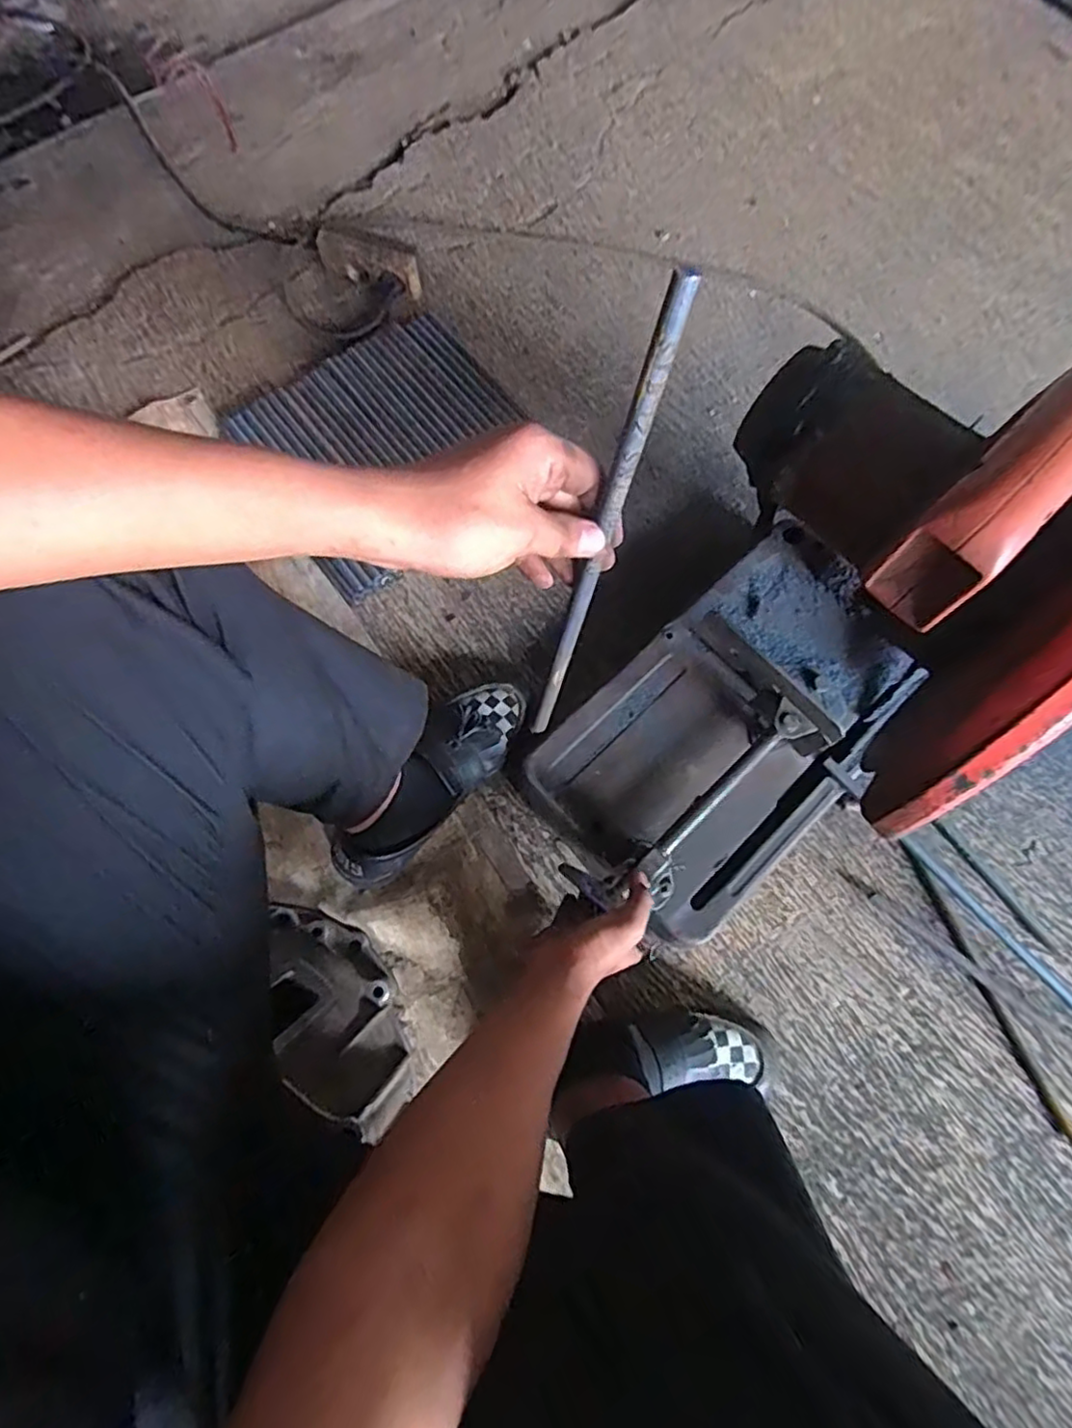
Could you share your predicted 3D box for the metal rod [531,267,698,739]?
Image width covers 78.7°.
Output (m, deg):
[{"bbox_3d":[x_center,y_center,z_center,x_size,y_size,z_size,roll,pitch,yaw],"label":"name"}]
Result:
[{"bbox_3d":[0.029,-0.079,0.357,0.010,0.285,0.008,27,51,7],"label":"metal rod"}]

